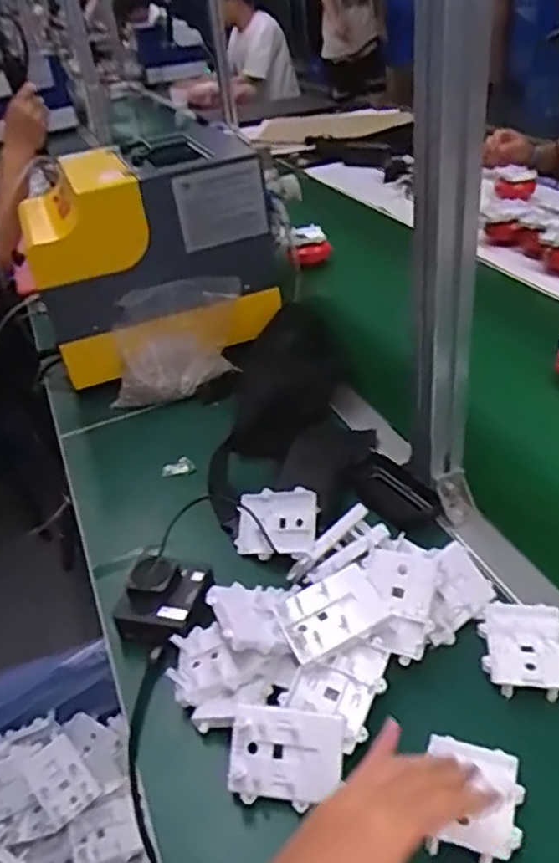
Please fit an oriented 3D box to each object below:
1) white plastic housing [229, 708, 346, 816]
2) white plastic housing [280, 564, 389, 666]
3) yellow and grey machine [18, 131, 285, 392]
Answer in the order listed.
[{"bbox_3d":[0.005,0.237,0.490,0.082,0.012,0.062,3,67,7],"label":"white plastic housing"},{"bbox_3d":[0.042,0.151,0.551,0.081,0.025,0.060,-21,47,-12],"label":"white plastic housing"},{"bbox_3d":[-0.175,-0.243,0.962,0.331,0.266,0.187,-20,37,-17],"label":"yellow and grey machine"}]

